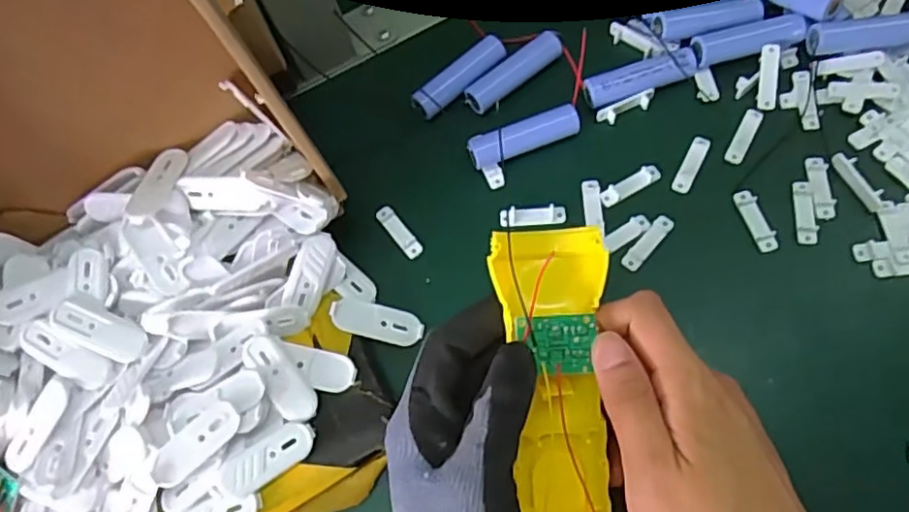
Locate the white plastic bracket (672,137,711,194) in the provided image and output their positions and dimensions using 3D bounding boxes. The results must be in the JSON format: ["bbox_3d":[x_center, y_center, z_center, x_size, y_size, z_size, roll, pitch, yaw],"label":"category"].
[{"bbox_3d":[0.134,-0.052,0.368,0.010,0.004,0.037,25,73,16],"label":"white plastic bracket"}]

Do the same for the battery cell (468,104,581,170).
[{"bbox_3d":[0.040,-0.069,0.378,0.065,0.014,0.015,-20,67,-1],"label":"battery cell"}]

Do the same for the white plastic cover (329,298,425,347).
[{"bbox_3d":[-0.042,0.036,0.351,0.049,0.006,0.020,16,73,-8],"label":"white plastic cover"}]

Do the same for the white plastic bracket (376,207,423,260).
[{"bbox_3d":[-0.032,-0.014,0.373,0.010,0.004,0.036,-37,68,-8],"label":"white plastic bracket"}]

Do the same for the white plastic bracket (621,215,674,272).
[{"bbox_3d":[0.106,-0.008,0.356,0.009,0.004,0.039,39,78,20],"label":"white plastic bracket"}]

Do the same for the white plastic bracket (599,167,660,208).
[{"bbox_3d":[0.100,-0.040,0.368,0.036,0.004,0.011,-30,67,-5],"label":"white plastic bracket"}]

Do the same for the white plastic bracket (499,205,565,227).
[{"bbox_3d":[0.045,-0.023,0.369,0.037,0.007,0.011,-2,68,7],"label":"white plastic bracket"}]

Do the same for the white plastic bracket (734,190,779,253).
[{"bbox_3d":[0.164,-0.020,0.354,0.011,0.005,0.036,-16,67,0],"label":"white plastic bracket"}]

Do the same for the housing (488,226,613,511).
[{"bbox_3d":[0.046,0.070,0.287,0.047,0.017,0.162,-4,91,1],"label":"housing"}]

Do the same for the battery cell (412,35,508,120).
[{"bbox_3d":[0.004,-0.108,0.396,0.063,0.014,0.018,-40,69,-9],"label":"battery cell"}]

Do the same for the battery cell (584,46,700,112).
[{"bbox_3d":[0.109,-0.105,0.384,0.065,0.014,0.018,-17,67,0],"label":"battery cell"}]

